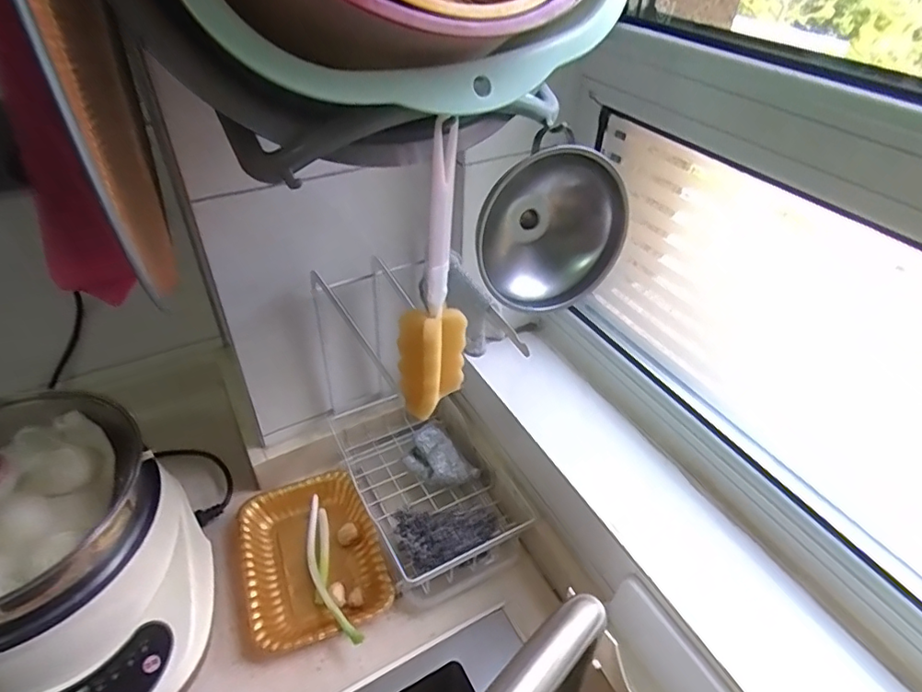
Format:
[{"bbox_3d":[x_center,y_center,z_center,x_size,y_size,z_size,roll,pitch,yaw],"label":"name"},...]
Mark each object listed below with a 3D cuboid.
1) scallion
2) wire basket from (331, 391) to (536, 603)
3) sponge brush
[{"bbox_3d":[-0.147,0.242,0.601,0.034,0.039,0.186,-15,44,-18],"label":"scallion"},{"bbox_3d":[-0.037,0.158,0.653,0.149,0.064,0.241,-18,45,-21],"label":"wire basket"},{"bbox_3d":[-0.021,-0.035,0.370,0.049,0.188,0.052,-1,41,-3],"label":"sponge brush"}]

